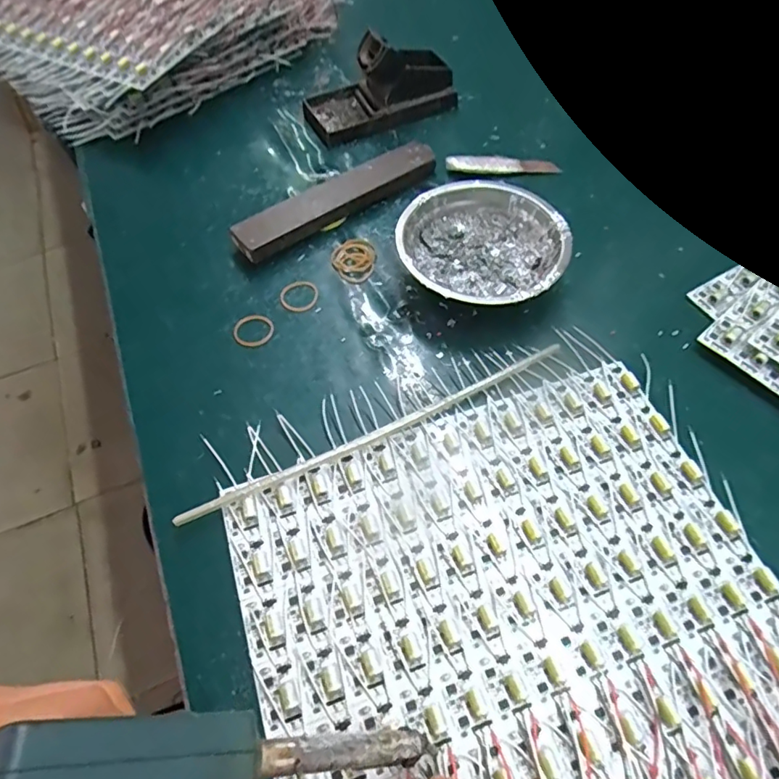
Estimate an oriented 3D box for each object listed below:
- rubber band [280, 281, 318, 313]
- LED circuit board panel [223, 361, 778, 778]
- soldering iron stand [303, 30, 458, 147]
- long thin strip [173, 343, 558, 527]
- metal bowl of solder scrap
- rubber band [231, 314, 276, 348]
[{"bbox_3d":[-0.073,-0.075,0.416,0.030,0.004,0.032,-1,59,2],"label":"rubber band"},{"bbox_3d":[0.070,0.120,0.291,0.281,0.011,0.243,-18,60,-8],"label":"LED circuit board panel"},{"bbox_3d":[-0.011,-0.313,0.524,0.150,0.066,0.074,-20,60,-10],"label":"soldering iron stand"},{"bbox_3d":[-0.004,0.027,0.345,0.275,0.010,0.010,-24,61,-12],"label":"long thin strip"},{"bbox_3d":[0.074,-0.109,0.411,0.124,0.039,0.121,-1,59,2],"label":"metal bowl of solder scrap"},{"bbox_3d":[-0.105,-0.046,0.398,0.031,0.004,0.030,-1,59,2],"label":"rubber band"}]

